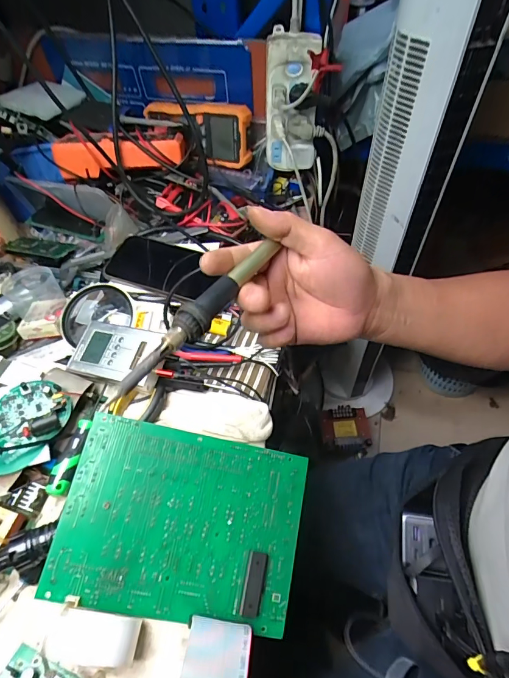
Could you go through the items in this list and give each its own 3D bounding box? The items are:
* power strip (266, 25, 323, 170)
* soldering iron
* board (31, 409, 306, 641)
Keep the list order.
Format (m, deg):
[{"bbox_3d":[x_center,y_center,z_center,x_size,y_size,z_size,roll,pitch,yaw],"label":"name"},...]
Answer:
[{"bbox_3d":[0.054,-0.338,0.592,0.079,0.177,0.055,8,55,8],"label":"power strip"},{"bbox_3d":[-0.034,-0.018,0.264,0.017,0.016,0.163,29,58,21],"label":"soldering iron"},{"bbox_3d":[-0.064,0.170,0.375,0.217,0.010,0.158,15,70,-7],"label":"board"}]

